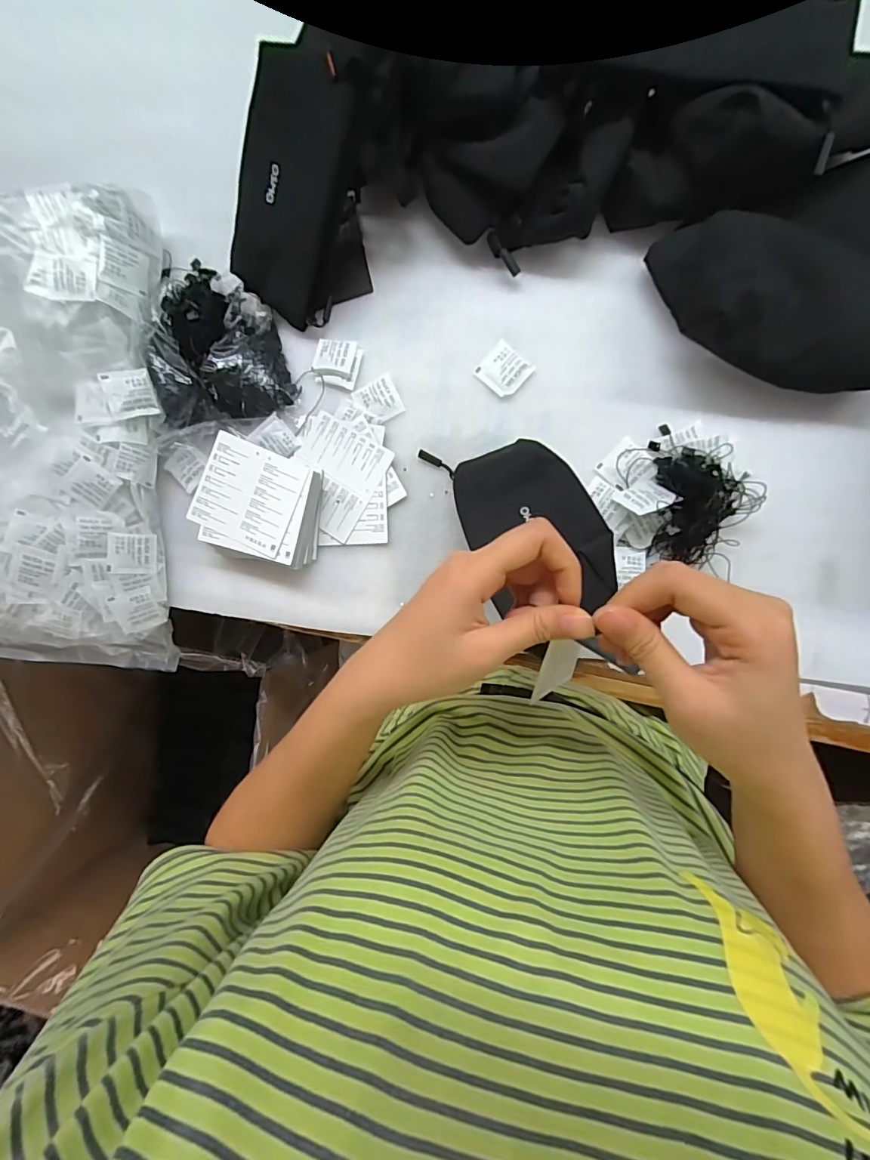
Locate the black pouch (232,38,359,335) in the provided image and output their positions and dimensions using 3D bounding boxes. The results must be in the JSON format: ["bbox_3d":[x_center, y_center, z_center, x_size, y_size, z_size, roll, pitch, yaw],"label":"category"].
[{"bbox_3d":[-0.122,-0.326,0.398,0.097,0.024,0.178,32,131,0],"label":"black pouch"}]

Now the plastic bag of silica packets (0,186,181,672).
[{"bbox_3d":[-0.444,-0.140,0.470,0.357,0.075,0.447,4,91,9],"label":"plastic bag of silica packets"}]

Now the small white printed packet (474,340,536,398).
[{"bbox_3d":[0.064,-0.194,0.432,0.043,0.005,0.040,45,97,6],"label":"small white printed packet"}]

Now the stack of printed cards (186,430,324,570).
[{"bbox_3d":[-0.170,-0.074,0.452,0.115,0.035,0.109,13,93,9],"label":"stack of printed cards"}]

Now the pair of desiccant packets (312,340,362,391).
[{"bbox_3d":[-0.096,-0.213,0.453,0.047,0.007,0.044,16,93,8],"label":"pair of desiccant packets"}]

